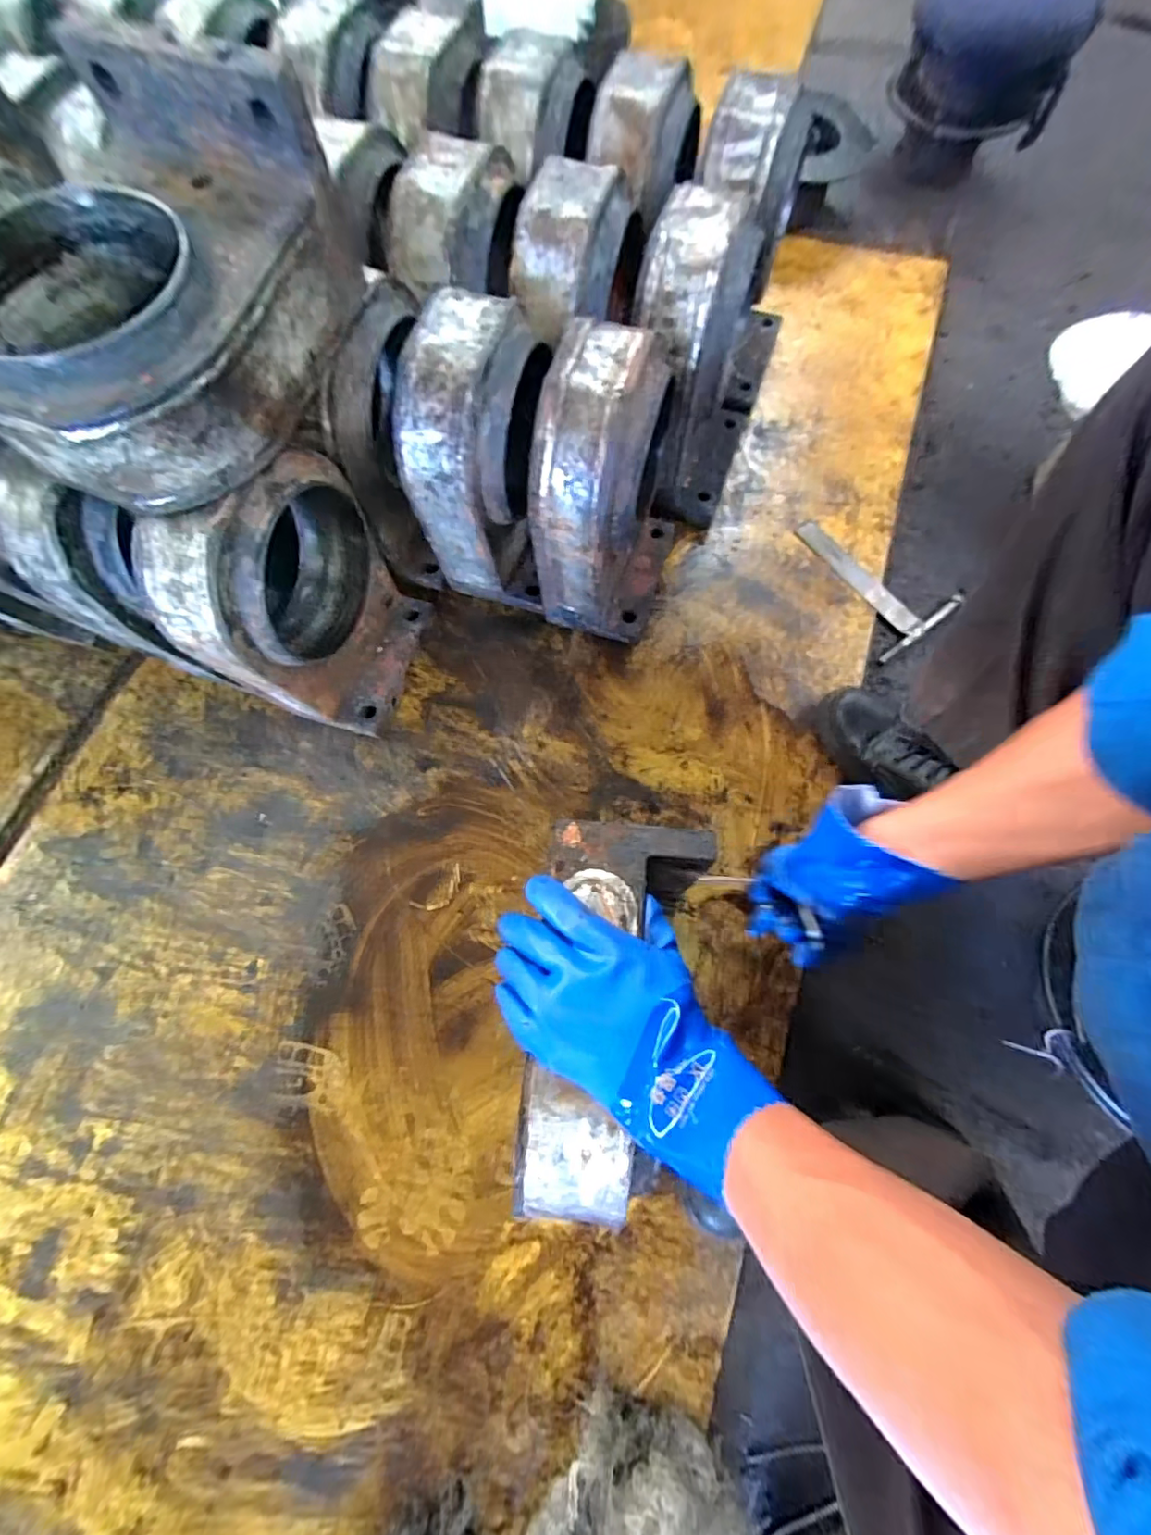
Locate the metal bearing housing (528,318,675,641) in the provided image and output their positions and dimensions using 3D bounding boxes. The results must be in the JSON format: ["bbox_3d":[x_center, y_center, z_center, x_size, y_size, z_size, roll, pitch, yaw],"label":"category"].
[{"bbox_3d":[0.046,-0.314,0.636,0.133,0.307,0.209,16,73,6],"label":"metal bearing housing"}]

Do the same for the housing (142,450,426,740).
[{"bbox_3d":[-0.294,-0.186,0.608,0.131,0.309,0.225,16,73,6],"label":"housing"}]

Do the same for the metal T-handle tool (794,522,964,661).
[{"bbox_3d":[0.425,-0.282,0.785,0.137,0.014,0.235,-33,75,-9],"label":"metal T-handle tool"}]

